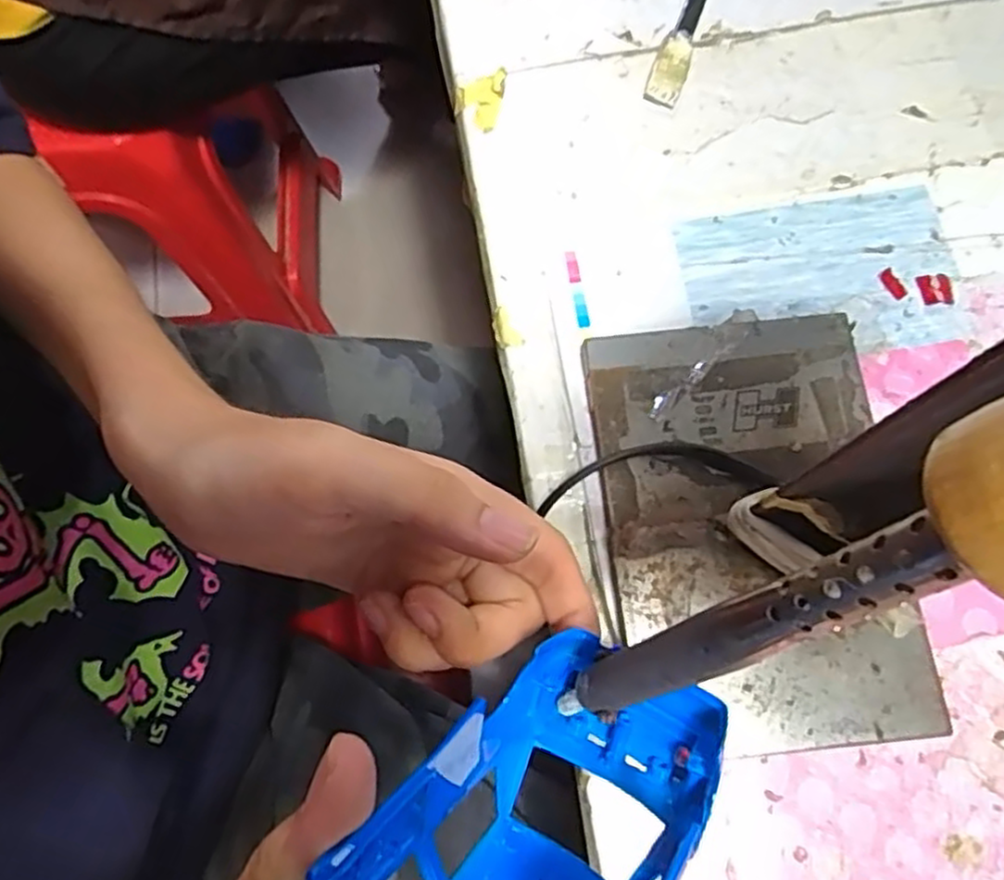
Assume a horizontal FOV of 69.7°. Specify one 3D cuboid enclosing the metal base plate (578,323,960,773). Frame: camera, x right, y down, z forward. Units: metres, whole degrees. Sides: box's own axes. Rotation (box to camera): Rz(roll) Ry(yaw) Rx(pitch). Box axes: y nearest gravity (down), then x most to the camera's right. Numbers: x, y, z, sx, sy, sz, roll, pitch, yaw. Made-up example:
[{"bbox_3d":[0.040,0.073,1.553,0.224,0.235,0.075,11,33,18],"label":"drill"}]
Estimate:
[{"bbox_3d":[0.086,0.029,0.253,0.099,0.012,0.149,-7,74,-1],"label":"metal base plate"}]

